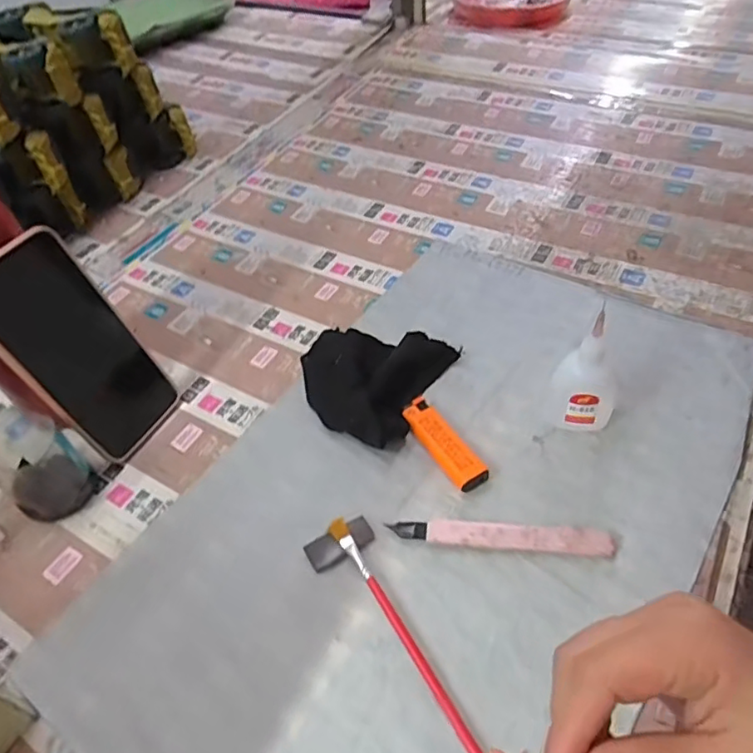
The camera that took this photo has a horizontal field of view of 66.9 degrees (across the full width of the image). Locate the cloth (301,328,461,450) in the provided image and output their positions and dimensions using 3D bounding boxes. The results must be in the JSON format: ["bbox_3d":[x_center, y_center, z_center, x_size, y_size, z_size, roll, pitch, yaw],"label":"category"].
[{"bbox_3d":[-0.010,-0.005,0.454,0.111,0.030,0.107,22,55,24],"label":"cloth"}]

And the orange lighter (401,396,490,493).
[{"bbox_3d":[0.047,0.048,0.409,0.023,0.014,0.080,-27,51,-16],"label":"orange lighter"}]

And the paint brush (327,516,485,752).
[{"bbox_3d":[0.011,0.143,0.326,0.012,0.009,0.150,-26,51,-16],"label":"paint brush"}]

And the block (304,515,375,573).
[{"bbox_3d":[-0.023,0.107,0.364,0.043,0.005,0.020,-25,51,-15],"label":"block"}]

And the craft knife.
[{"bbox_3d":[0.077,0.099,0.357,0.134,0.011,0.017,2,49,8],"label":"craft knife"}]

